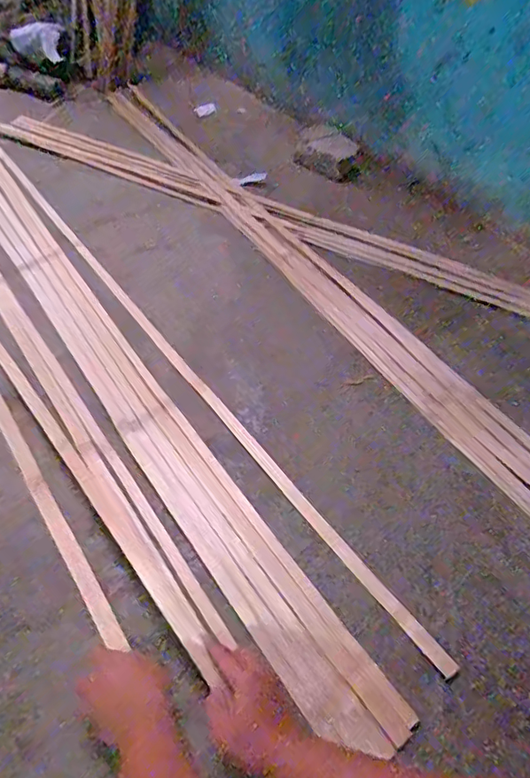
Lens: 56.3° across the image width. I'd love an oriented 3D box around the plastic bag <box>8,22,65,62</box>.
[{"bbox_3d":[-0.671,-1.012,1.449,0.162,0.084,0.072,-8,51,-8],"label":"plastic bag"}]

